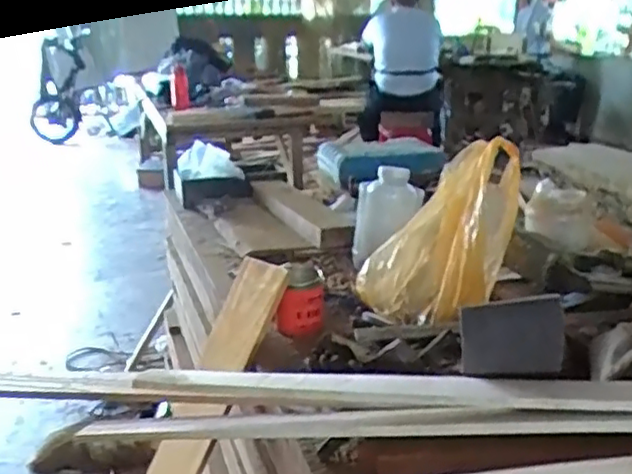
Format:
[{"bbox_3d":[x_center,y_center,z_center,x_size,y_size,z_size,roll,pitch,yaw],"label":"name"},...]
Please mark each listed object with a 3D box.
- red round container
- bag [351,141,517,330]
[{"bbox_3d":[-0.022,0.100,0.991,0.069,0.092,0.083,0,18,1],"label":"red round container"},{"bbox_3d":[0.200,-0.010,1.020,0.228,0.224,0.185,-17,24,-41],"label":"bag"}]

